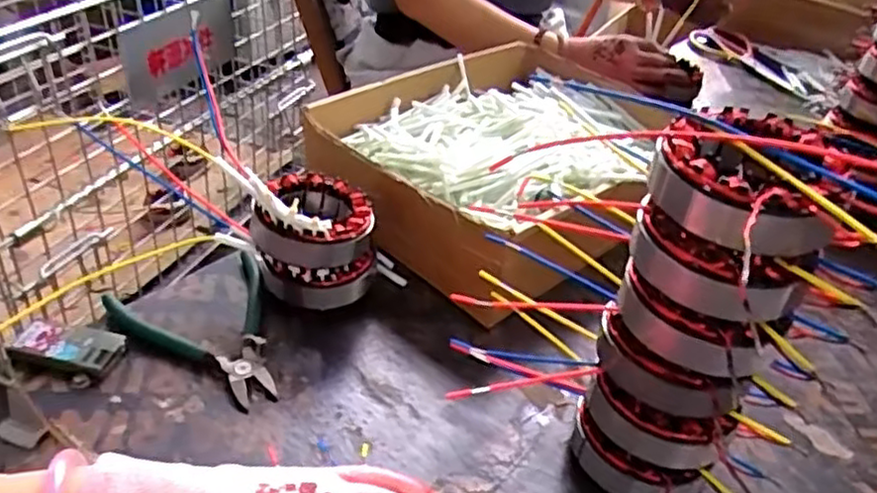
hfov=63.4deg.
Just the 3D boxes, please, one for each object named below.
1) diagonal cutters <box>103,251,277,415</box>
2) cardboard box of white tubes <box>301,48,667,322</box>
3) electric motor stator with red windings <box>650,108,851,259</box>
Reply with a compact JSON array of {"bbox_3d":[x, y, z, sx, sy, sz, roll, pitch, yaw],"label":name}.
[{"bbox_3d":[-0.163,0.063,0.503,0.108,0.016,0.138,-17,41,-29],"label":"diagonal cutters"},{"bbox_3d":[0.061,-0.084,0.657,0.254,0.093,0.302,32,43,31],"label":"cardboard box of white tubes"},{"bbox_3d":[0.146,-0.031,0.328,0.080,0.034,0.080,4,36,-3],"label":"electric motor stator with red windings"}]

